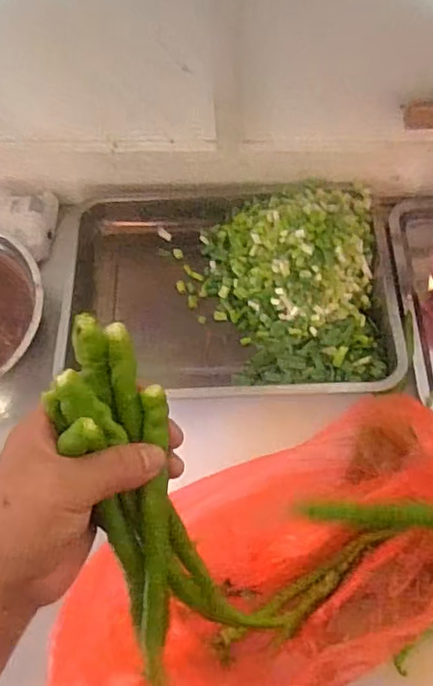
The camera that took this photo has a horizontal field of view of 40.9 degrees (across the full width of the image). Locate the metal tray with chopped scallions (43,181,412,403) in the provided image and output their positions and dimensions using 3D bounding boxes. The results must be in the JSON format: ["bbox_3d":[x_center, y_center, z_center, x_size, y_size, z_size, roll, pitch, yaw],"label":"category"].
[{"bbox_3d":[0.013,-0.077,0.717,0.392,0.081,0.286,1,69,2],"label":"metal tray with chopped scallions"}]

